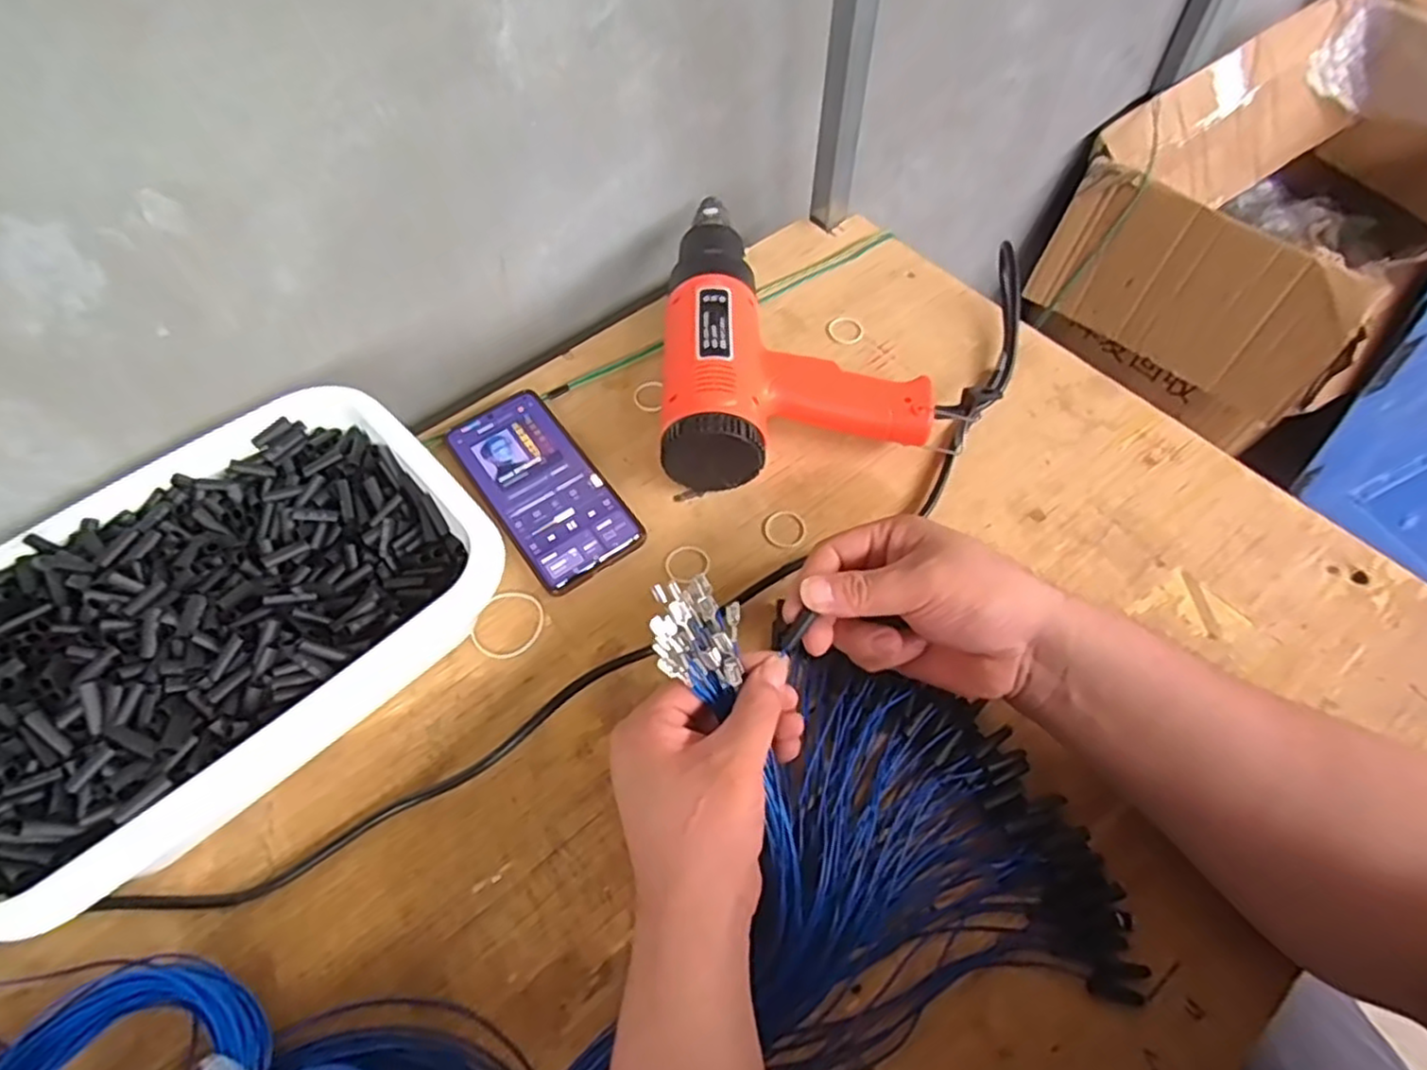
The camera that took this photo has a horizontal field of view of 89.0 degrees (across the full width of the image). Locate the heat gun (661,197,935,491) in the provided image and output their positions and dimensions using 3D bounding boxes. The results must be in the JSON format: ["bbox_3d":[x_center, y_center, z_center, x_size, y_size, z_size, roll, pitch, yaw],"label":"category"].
[{"bbox_3d":[0.059,-0.158,0.553,0.186,0.071,0.273,0,58,2],"label":"heat gun"}]

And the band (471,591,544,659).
[{"bbox_3d":[-0.131,0.056,0.465,0.044,0.004,0.046,-1,58,1],"label":"band"}]

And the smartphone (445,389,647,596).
[{"bbox_3d":[-0.121,-0.035,0.514,0.076,0.013,0.161,-33,63,-18],"label":"smartphone"}]

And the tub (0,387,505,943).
[{"bbox_3d":[-0.275,0.056,0.416,0.228,0.095,0.293,37,65,24],"label":"tub"}]

